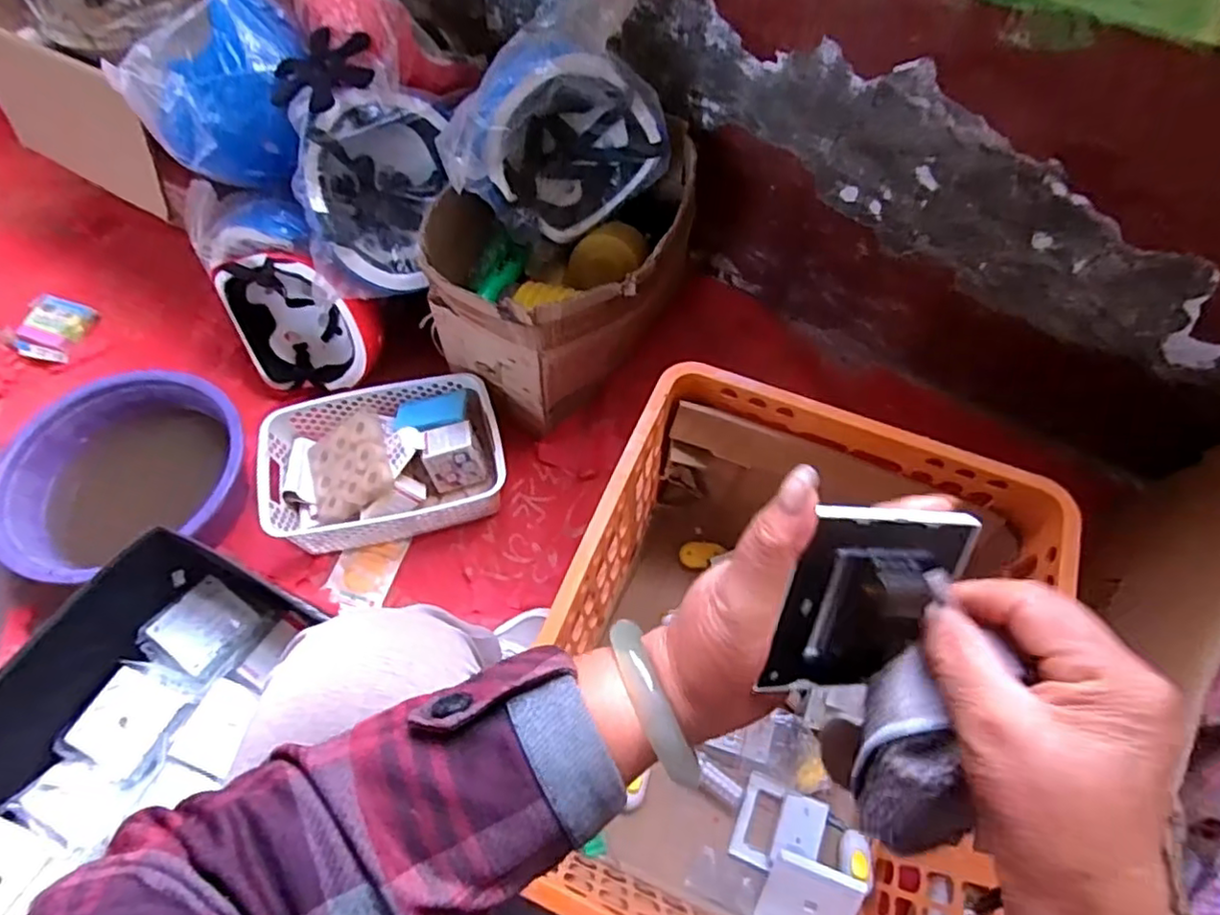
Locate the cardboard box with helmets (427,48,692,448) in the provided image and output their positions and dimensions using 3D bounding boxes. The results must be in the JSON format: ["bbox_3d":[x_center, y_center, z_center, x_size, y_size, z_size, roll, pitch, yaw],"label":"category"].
[{"bbox_3d":[-0.056,-0.289,0.804,0.265,0.369,0.350,24,65,12],"label":"cardboard box with helmets"}]

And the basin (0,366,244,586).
[{"bbox_3d":[-0.609,0.027,0.835,0.295,0.100,0.280,0,63,0],"label":"basin"}]

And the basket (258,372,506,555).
[{"bbox_3d":[-0.292,0.005,0.864,0.302,0.095,0.205,-9,63,-5],"label":"basket"}]

